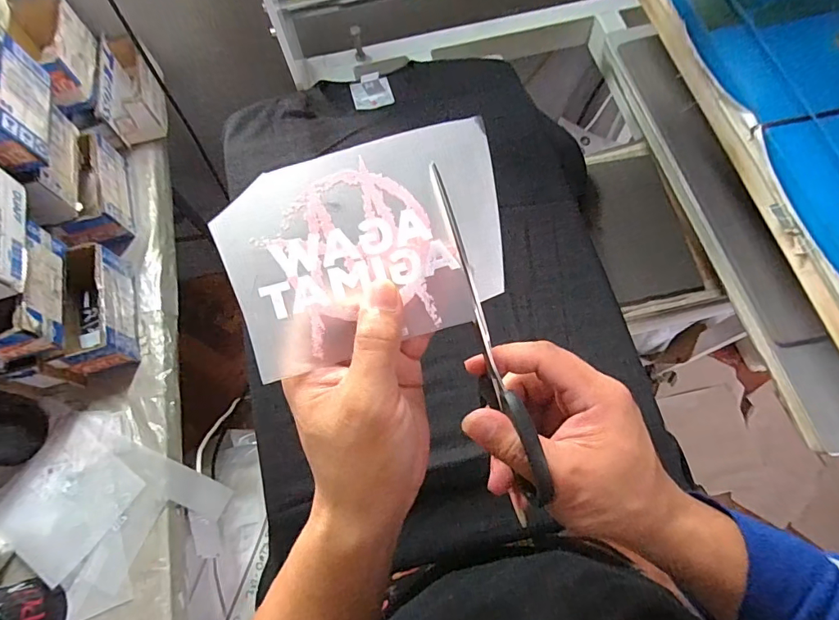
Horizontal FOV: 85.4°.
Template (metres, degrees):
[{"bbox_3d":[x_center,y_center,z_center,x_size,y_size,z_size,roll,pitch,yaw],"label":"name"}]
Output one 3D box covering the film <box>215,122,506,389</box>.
[{"bbox_3d":[-0.024,-0.032,0.233,0.137,0.021,0.097,-16,95,-8],"label":"film"}]

